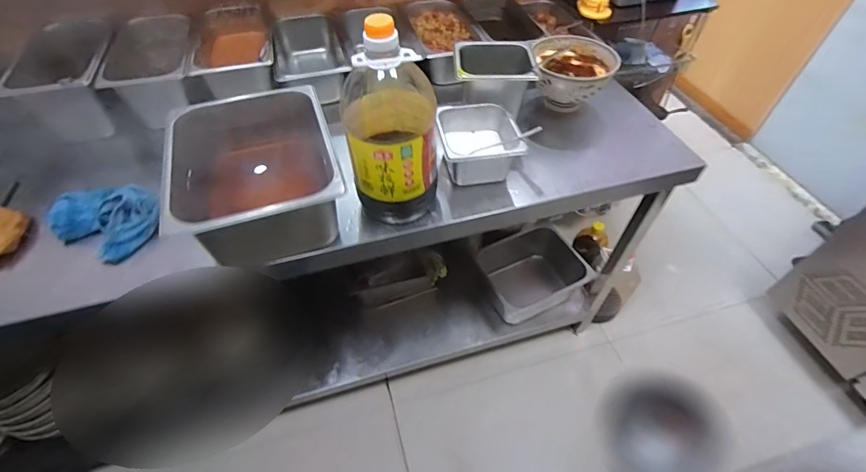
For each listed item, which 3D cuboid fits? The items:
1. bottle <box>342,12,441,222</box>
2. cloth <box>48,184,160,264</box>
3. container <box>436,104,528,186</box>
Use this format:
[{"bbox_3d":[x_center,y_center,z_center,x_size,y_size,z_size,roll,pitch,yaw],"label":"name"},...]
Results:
[{"bbox_3d":[-0.071,-0.194,0.711,0.147,0.349,0.166,-5,51,-5],"label":"bottle"},{"bbox_3d":[-0.611,-0.034,0.769,0.176,0.076,0.134,18,53,13],"label":"cloth"},{"bbox_3d":[0.093,-0.196,0.881,0.157,0.097,0.171,-5,51,-5],"label":"container"}]

